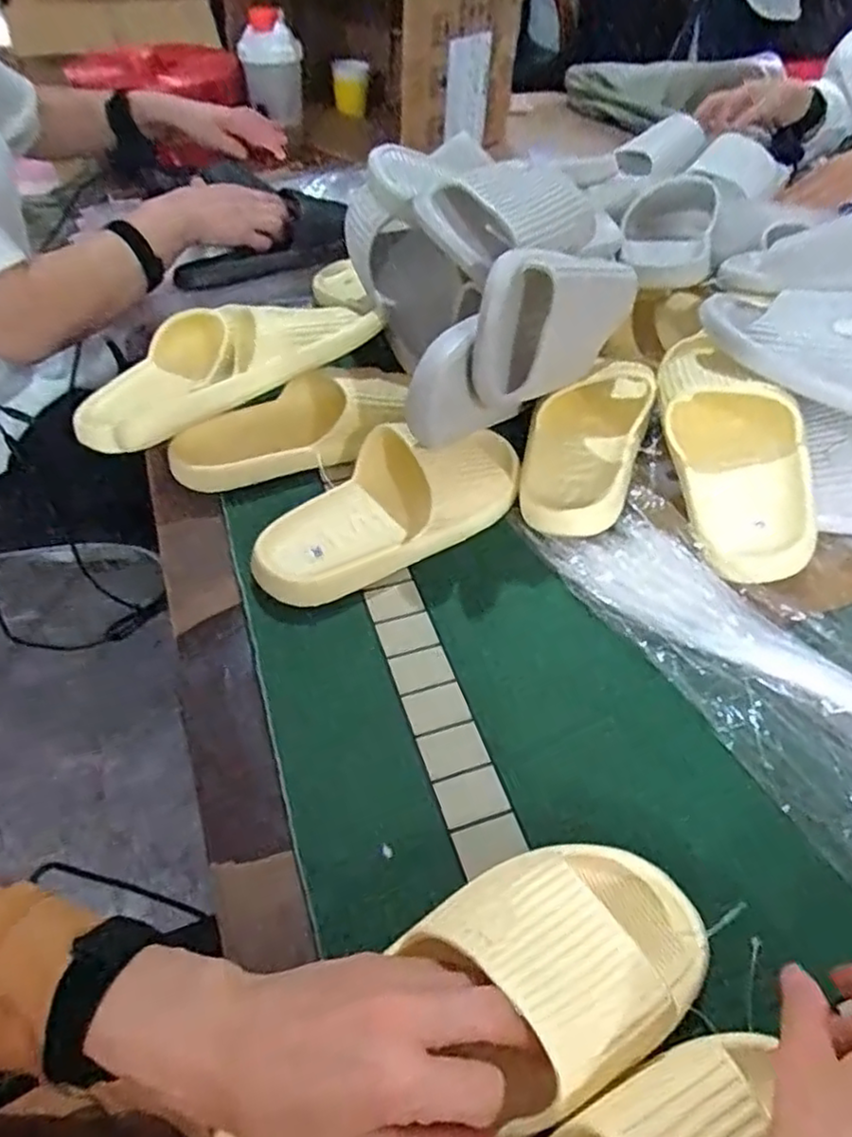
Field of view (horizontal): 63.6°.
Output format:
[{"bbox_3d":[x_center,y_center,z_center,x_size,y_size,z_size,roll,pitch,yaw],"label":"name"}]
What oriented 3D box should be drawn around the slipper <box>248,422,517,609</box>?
[{"bbox_3d":[-0.027,-0.055,0.536,0.234,0.058,0.096,-25,52,-22],"label":"slipper"}]

